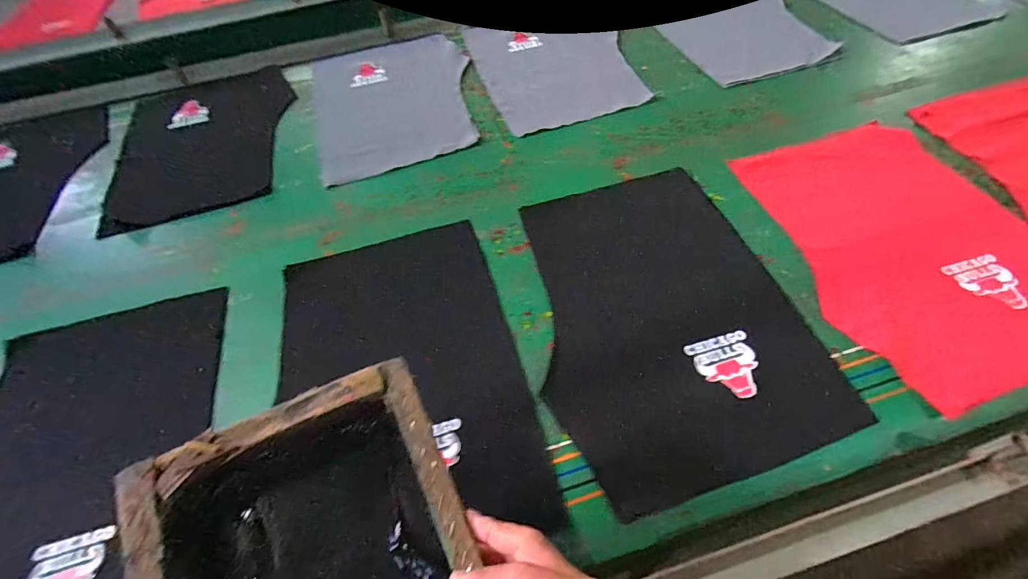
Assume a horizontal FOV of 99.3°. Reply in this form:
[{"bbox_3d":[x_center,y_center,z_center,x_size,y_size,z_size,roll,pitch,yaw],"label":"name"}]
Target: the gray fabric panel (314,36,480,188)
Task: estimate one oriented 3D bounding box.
[{"bbox_3d":[-0.263,-0.420,0.963,0.328,0.012,0.468,-16,57,-6],"label":"gray fabric panel"}]

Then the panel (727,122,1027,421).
[{"bbox_3d":[0.595,-0.078,0.659,0.369,0.012,0.478,-12,56,-4],"label":"panel"}]

